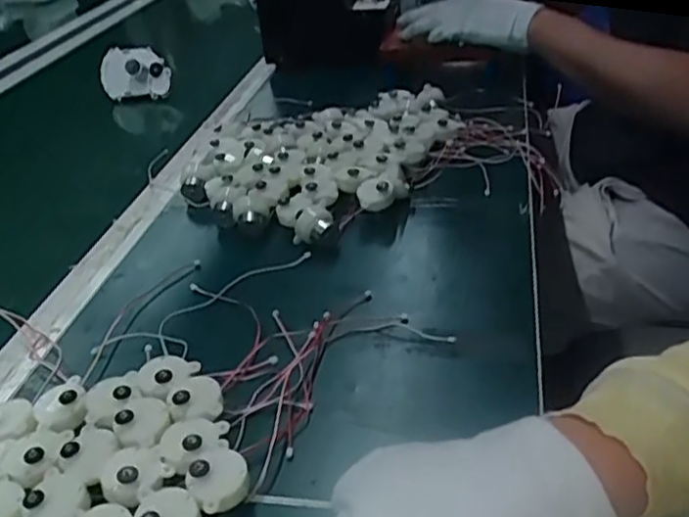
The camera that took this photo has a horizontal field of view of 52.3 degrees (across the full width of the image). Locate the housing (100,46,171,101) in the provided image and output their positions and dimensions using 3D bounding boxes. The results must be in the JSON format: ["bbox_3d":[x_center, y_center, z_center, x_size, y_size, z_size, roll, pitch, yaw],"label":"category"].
[{"bbox_3d":[-0.282,-0.245,0.952,0.097,0.071,0.039,8,37,22],"label":"housing"}]

